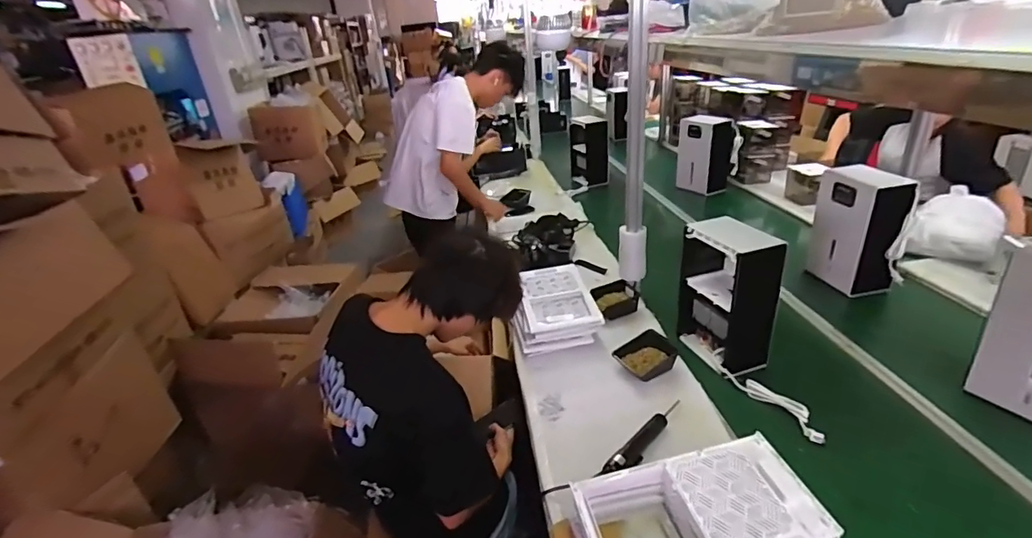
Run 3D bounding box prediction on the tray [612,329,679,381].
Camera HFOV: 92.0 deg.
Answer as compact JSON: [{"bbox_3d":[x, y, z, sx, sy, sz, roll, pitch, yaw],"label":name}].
[{"bbox_3d":[0.348,0.228,1.320,0.146,0.046,0.131,-20,30,-24],"label":"tray"}]

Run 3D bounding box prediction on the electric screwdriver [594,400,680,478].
[{"bbox_3d":[0.280,0.364,1.089,0.040,0.035,0.292,18,36,40],"label":"electric screwdriver"}]

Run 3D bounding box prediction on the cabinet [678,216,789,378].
[{"bbox_3d":[0.546,0.057,1.286,0.123,0.351,0.238,-13,27,-11],"label":"cabinet"}]

